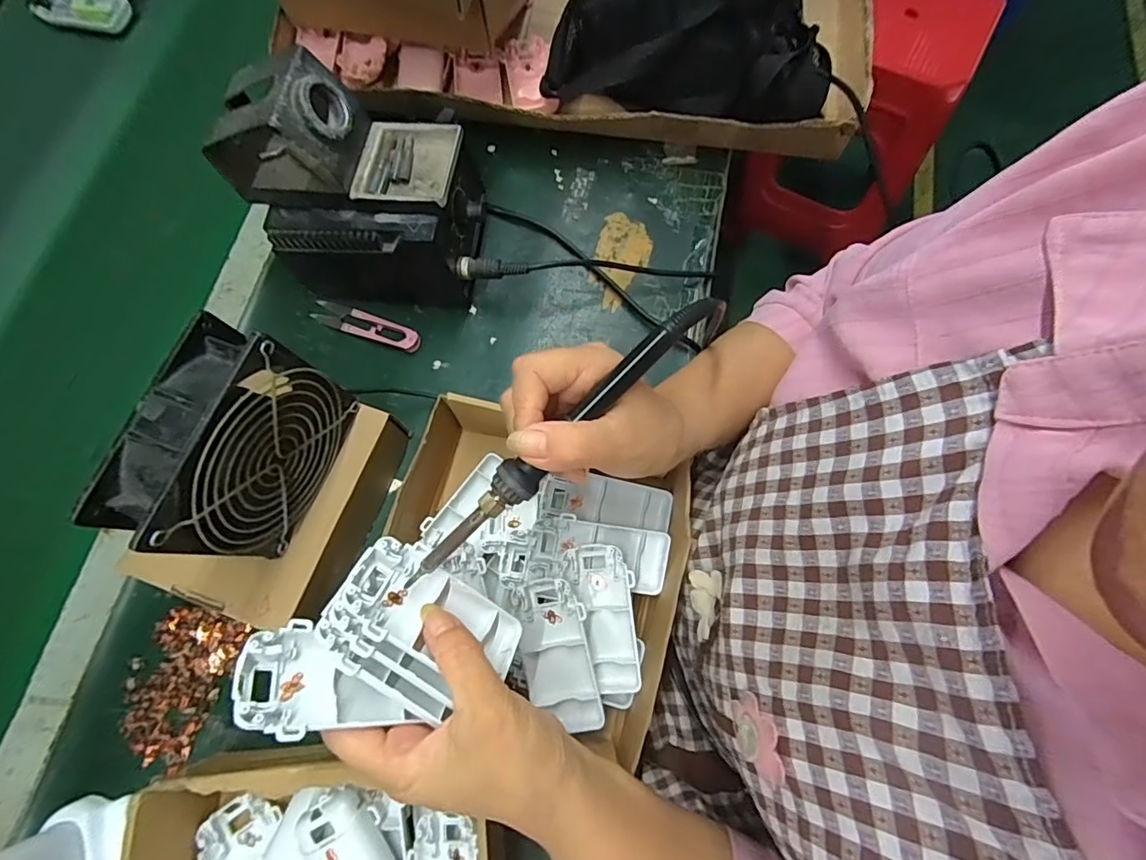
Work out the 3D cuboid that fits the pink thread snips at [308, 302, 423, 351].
[{"bbox_3d":[-0.180,-0.092,0.455,0.102,0.010,0.023,20,74,7],"label":"pink thread snips"}]

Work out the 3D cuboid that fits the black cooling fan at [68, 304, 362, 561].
[{"bbox_3d":[-0.195,0.012,0.308,0.044,0.114,0.116,19,74,6],"label":"black cooling fan"}]

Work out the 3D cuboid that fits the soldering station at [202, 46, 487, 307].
[{"bbox_3d":[-0.164,-0.183,0.403,0.171,0.156,0.110,-2,73,0],"label":"soldering station"}]

